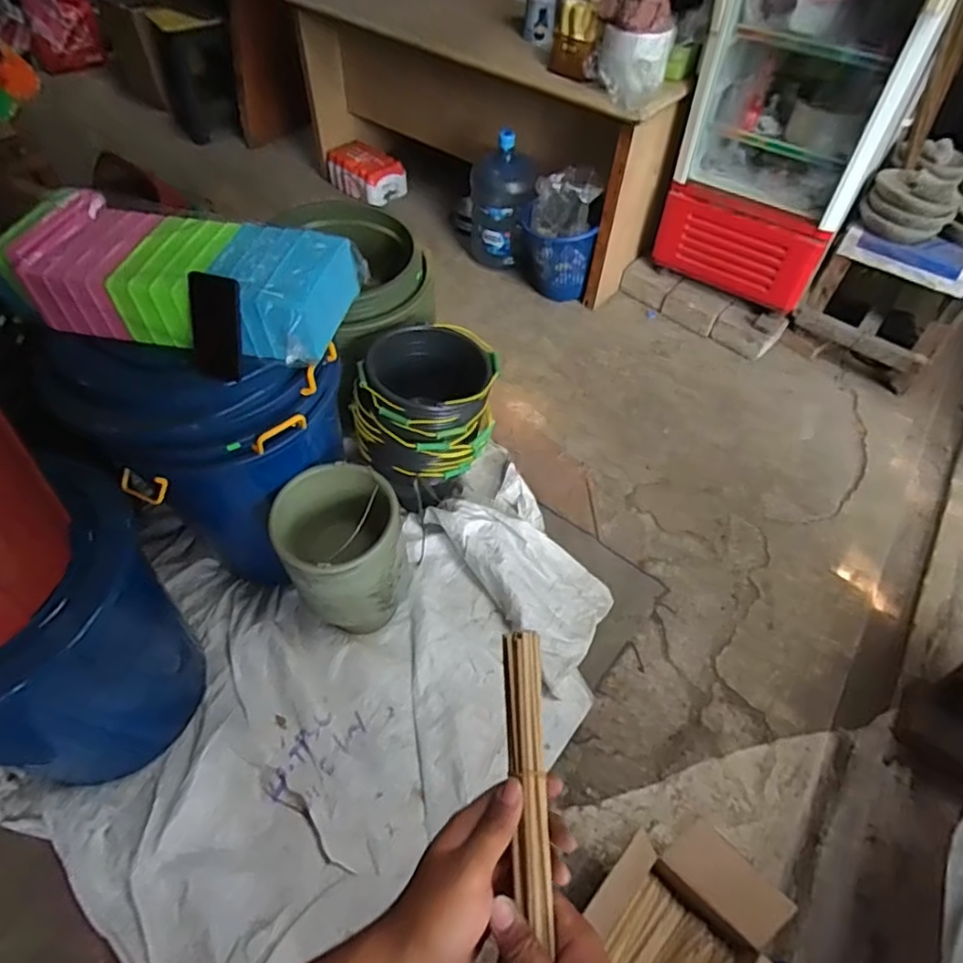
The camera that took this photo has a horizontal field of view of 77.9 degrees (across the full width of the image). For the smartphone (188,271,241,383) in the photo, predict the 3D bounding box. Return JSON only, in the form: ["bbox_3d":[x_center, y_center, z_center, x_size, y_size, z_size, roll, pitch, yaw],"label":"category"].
[{"bbox_3d":[-0.419,-0.242,0.945,0.076,0.162,0.017,8,23,3],"label":"smartphone"}]

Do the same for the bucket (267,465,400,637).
[{"bbox_3d":[-0.281,0.169,1.264,0.221,0.393,0.225,0,52,0],"label":"bucket"}]

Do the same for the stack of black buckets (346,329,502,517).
[{"bbox_3d":[-0.125,-0.125,1.466,0.302,0.410,0.269,-28,61,-21],"label":"stack of black buckets"}]

